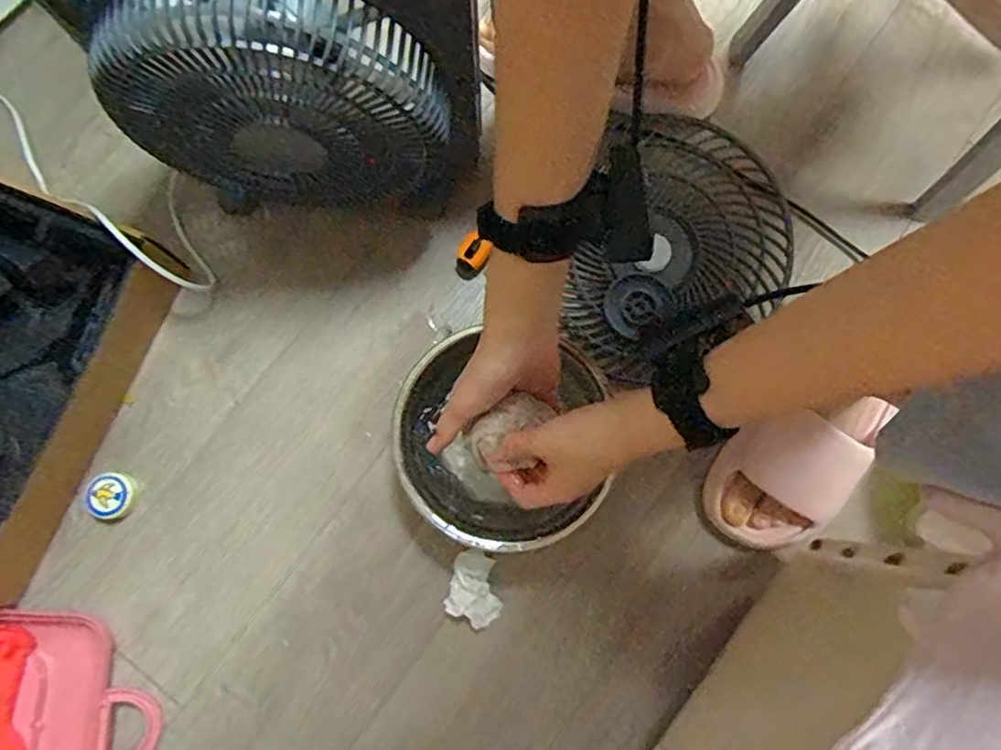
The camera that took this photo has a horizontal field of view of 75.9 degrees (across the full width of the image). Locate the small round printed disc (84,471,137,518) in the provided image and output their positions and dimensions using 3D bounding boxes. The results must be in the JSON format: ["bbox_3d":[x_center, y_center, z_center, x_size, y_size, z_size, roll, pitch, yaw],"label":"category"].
[{"bbox_3d":[-0.370,0.114,0.606,0.040,0.014,0.048,44,83,8],"label":"small round printed disc"}]

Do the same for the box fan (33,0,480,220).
[{"bbox_3d":[-0.174,-0.228,0.481,0.276,0.284,0.100,0,79,0],"label":"box fan"}]

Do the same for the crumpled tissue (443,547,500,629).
[{"bbox_3d":[-0.022,0.196,0.586,0.050,0.033,0.066,16,80,3],"label":"crumpled tissue"}]

